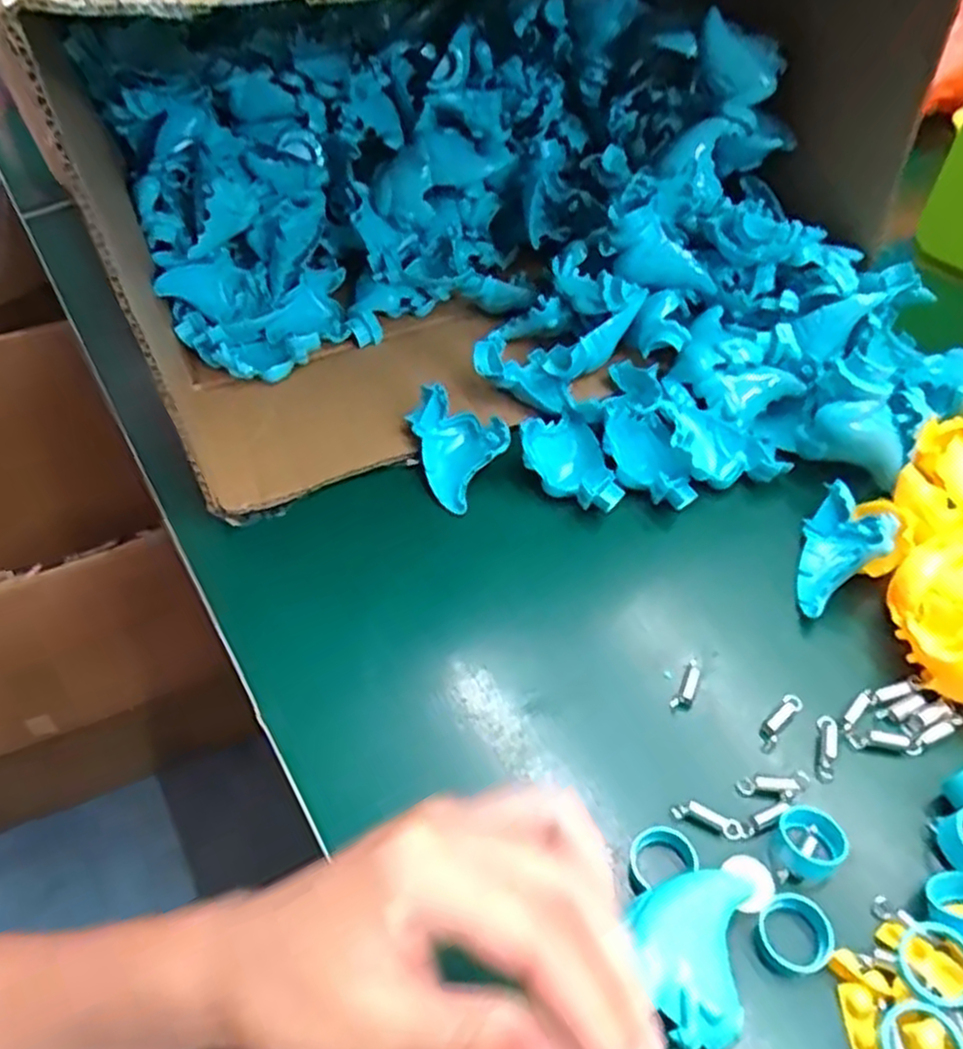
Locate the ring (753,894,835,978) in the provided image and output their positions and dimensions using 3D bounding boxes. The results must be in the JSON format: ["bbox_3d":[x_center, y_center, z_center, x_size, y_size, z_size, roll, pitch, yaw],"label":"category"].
[{"bbox_3d":[0.116,0.154,0.285,0.026,0.014,0.025,-2,49,2],"label":"ring"}]

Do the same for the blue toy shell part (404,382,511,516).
[{"bbox_3d":[-0.019,-0.049,0.445,0.064,0.031,0.054,34,59,29],"label":"blue toy shell part"}]

